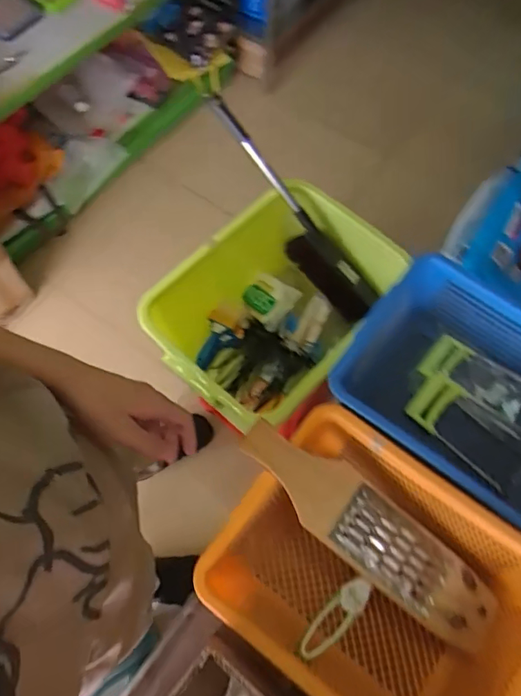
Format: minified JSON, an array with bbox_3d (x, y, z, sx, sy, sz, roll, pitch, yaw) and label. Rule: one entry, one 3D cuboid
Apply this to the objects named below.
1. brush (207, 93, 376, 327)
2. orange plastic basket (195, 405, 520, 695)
[{"bbox_3d":[0.074,-0.302,1.152,0.076,0.115,0.581,-43,109,-17],"label":"brush"},{"bbox_3d":[0.142,0.293,0.641,0.368,0.152,0.287,34,70,13],"label":"orange plastic basket"}]

